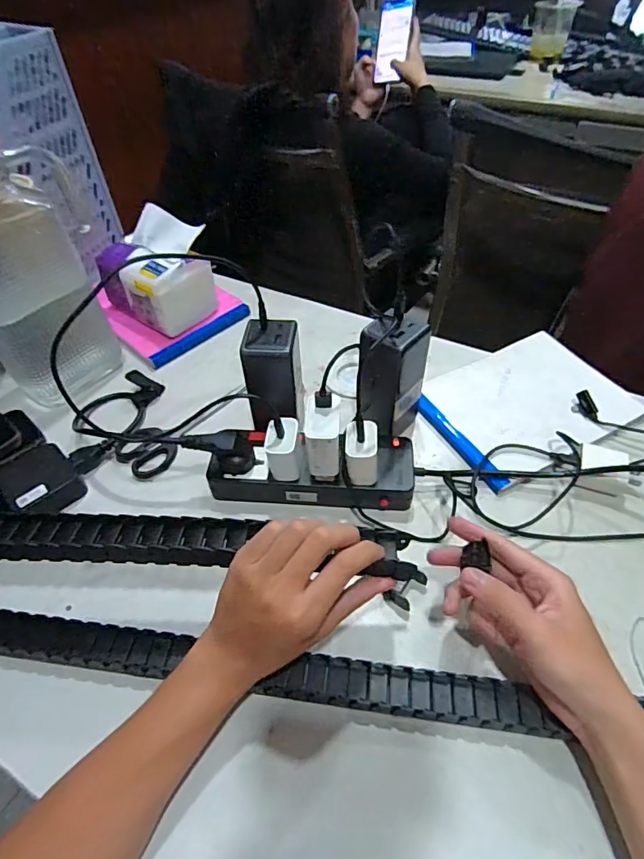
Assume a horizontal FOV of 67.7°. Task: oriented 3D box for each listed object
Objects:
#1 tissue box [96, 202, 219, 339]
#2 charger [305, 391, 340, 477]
[{"bbox_3d":[-0.210,-0.208,0.626,0.127,0.102,0.104,33,57,28],"label":"tissue box"},{"bbox_3d":[0.001,0.006,0.409,0.027,0.058,0.041,1,47,3],"label":"charger"}]

